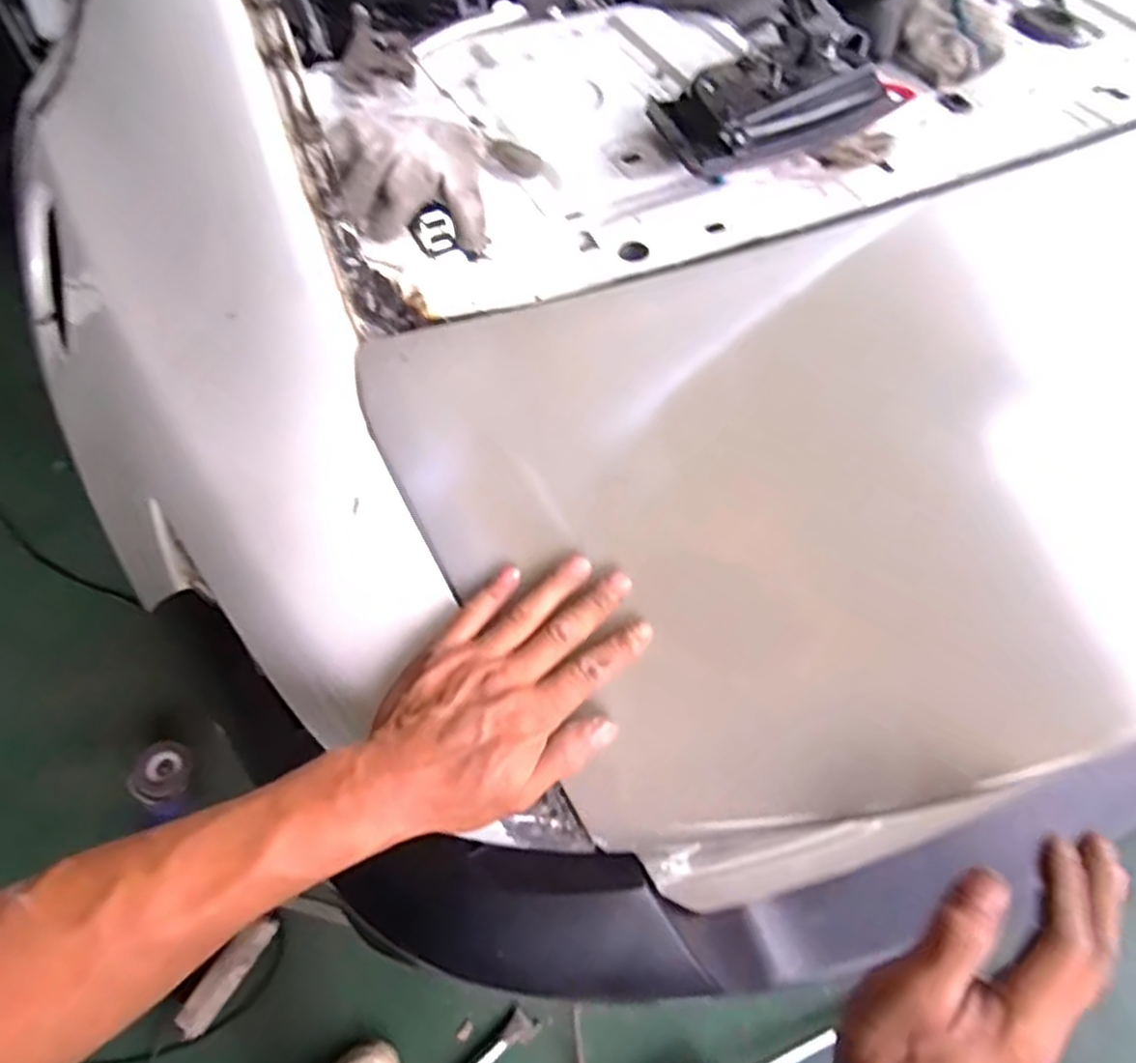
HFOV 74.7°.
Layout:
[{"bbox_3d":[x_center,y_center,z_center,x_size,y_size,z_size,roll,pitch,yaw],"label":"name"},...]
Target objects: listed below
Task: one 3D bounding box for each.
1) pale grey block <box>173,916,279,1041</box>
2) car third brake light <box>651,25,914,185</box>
[{"bbox_3d":[-0.547,0.716,1.199,0.055,0.036,0.192,29,61,14],"label":"pale grey block"},{"bbox_3d":[0.191,-0.357,0.617,0.269,0.052,0.096,-27,64,-19],"label":"car third brake light"}]

